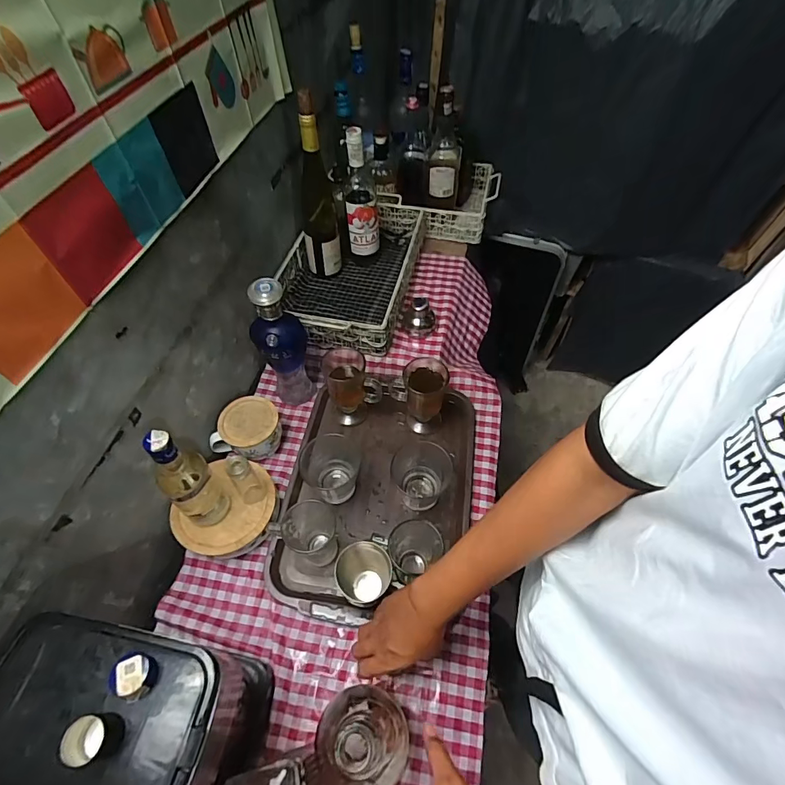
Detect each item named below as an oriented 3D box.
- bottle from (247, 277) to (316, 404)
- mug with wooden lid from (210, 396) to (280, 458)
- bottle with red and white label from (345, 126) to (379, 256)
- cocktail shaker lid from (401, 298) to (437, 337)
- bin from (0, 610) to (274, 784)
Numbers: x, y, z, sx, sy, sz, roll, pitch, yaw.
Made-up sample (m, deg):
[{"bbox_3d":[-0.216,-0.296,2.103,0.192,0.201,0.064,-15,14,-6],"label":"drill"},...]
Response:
[{"bbox_3d":[-0.186,-0.069,0.726,0.082,0.271,0.064,-19,56,-13],"label":"bottle"},{"bbox_3d":[-0.250,0.069,0.741,0.099,0.068,0.101,11,55,8],"label":"mug with wooden lid"},{"bbox_3d":[-0.065,-0.402,0.886,0.064,0.269,0.077,-5,54,-3],"label":"bottle with red and white label"},{"bbox_3d":[0.053,-0.150,0.838,0.065,0.064,0.056,4,54,4],"label":"cocktail shaker lid"},{"bbox_3d":[-0.241,0.332,0.434,0.173,0.261,0.128,7,55,6],"label":"bin"}]

